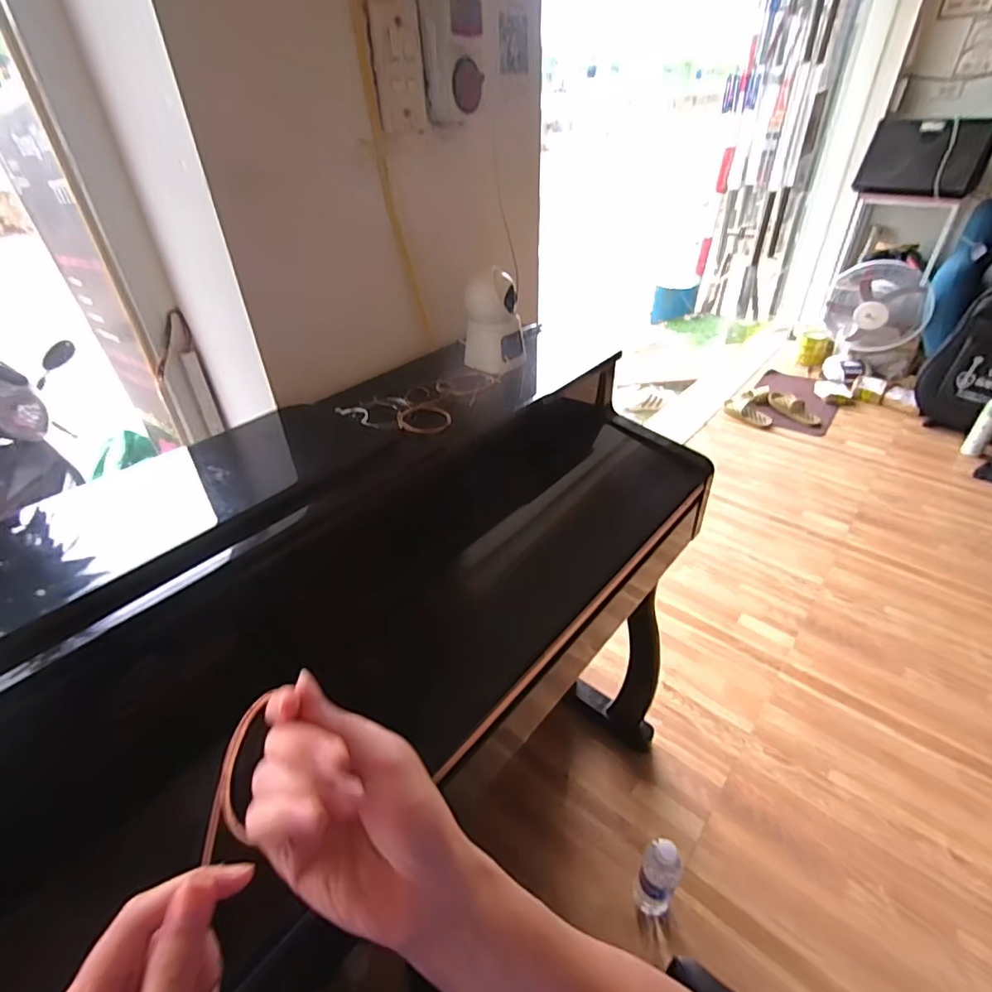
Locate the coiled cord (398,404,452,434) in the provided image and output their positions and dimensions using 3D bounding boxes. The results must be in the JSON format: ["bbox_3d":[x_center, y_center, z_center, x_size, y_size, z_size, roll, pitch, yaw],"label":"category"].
[{"bbox_3d":[-0.086,-0.093,0.638,0.064,0.006,0.063,-2,43,-10],"label":"coiled cord"}]

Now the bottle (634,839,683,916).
[{"bbox_3d":[0.288,0.681,0.944,0.067,0.195,0.063,-2,37,1],"label":"bottle"}]

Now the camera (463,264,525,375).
[{"bbox_3d":[-0.005,-0.243,0.739,0.081,0.136,0.065,12,30,24],"label":"camera"}]

